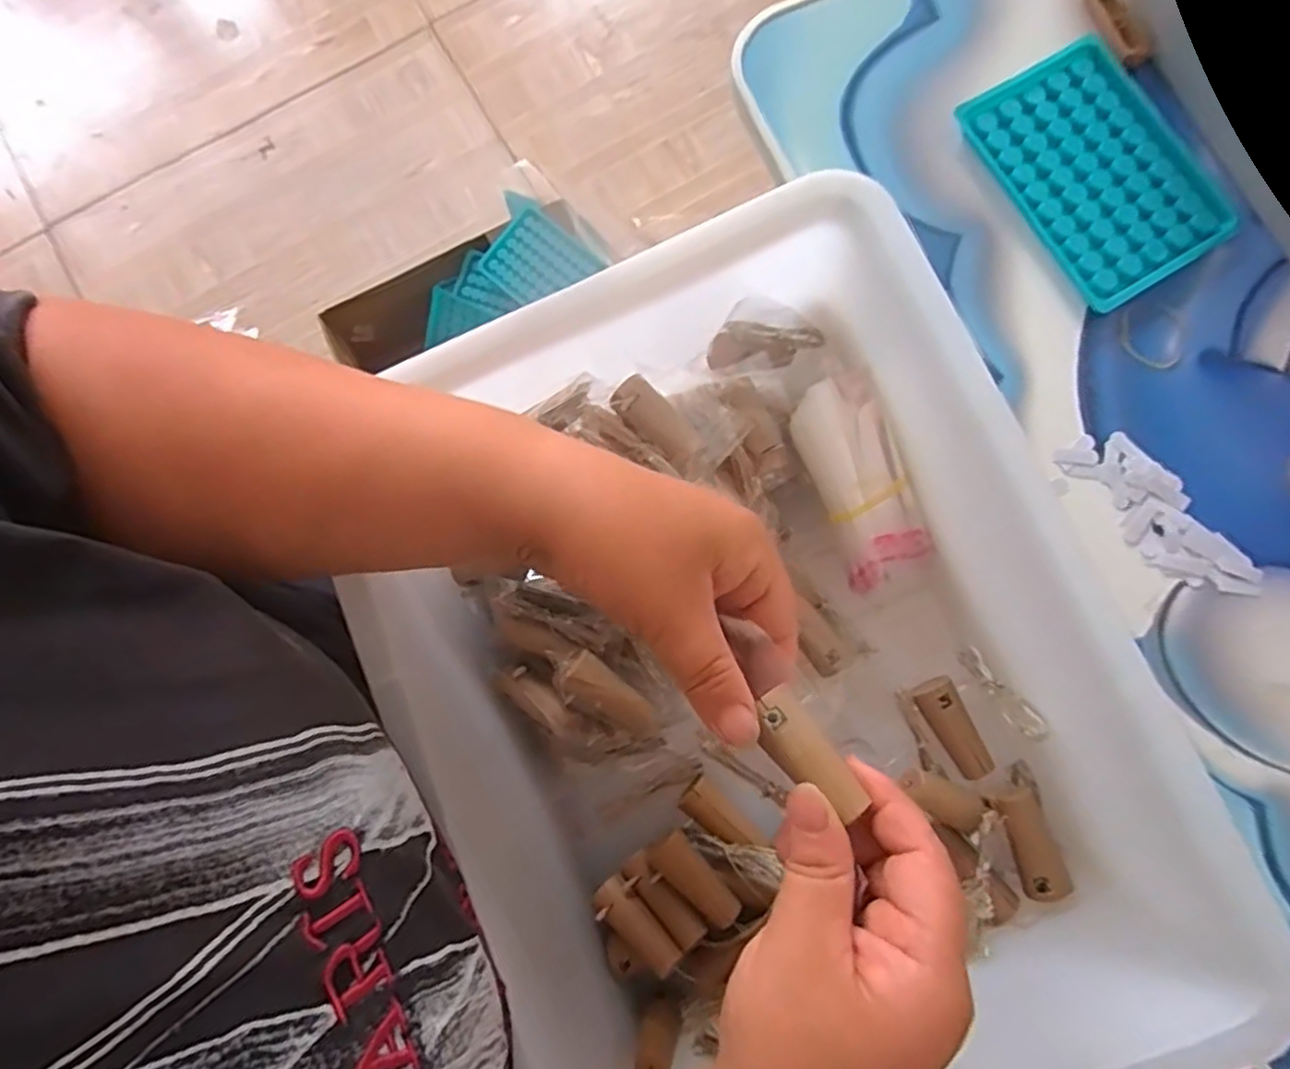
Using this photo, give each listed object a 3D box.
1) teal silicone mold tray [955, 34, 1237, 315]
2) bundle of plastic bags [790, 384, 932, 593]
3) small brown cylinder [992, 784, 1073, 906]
[{"bbox_3d":[0.237,-0.191,0.365,0.093,0.007,0.132,-31,82,-3],"label":"teal silicone mold tray"},{"bbox_3d":[0.110,-0.028,0.360,0.051,0.025,0.102,-28,99,-4],"label":"bundle of plastic bags"},{"bbox_3d":[0.185,0.149,0.338,0.020,0.019,0.052,-20,81,-1],"label":"small brown cylinder"}]

